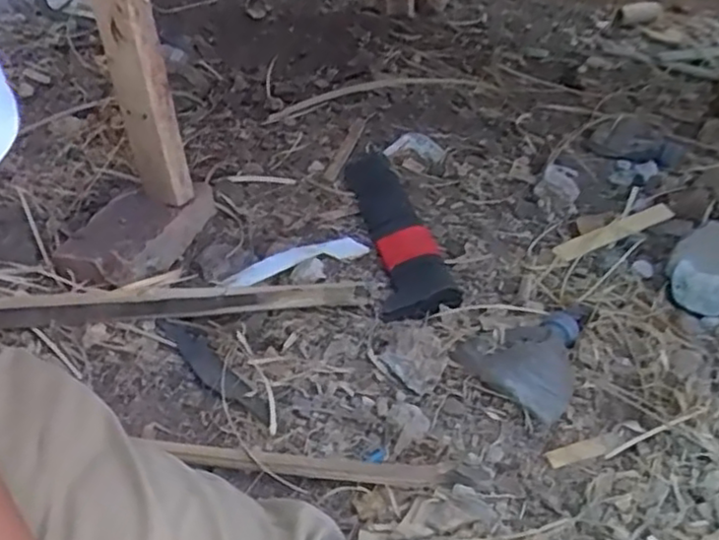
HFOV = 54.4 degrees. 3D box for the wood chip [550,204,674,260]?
[{"bbox_3d":[0.300,-0.048,0.818,0.190,0.007,0.024,-19,44,-28],"label":"wood chip"}]

